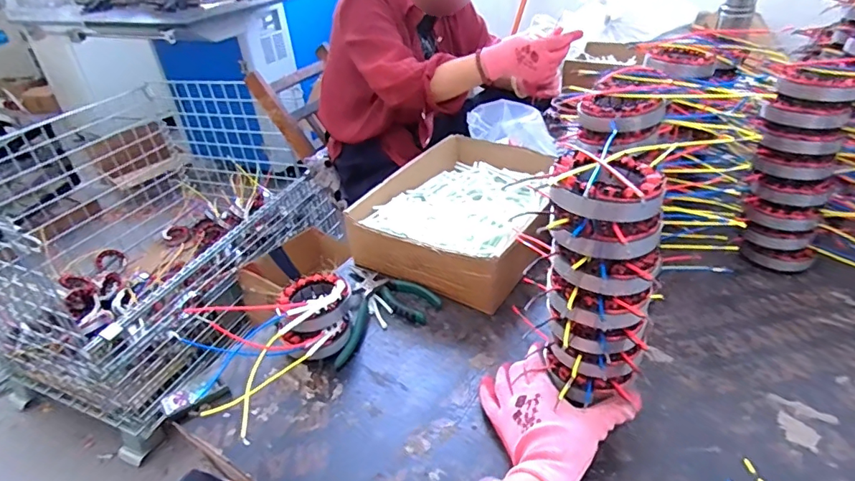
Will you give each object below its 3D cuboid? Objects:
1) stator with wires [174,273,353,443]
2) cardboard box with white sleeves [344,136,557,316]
[{"bbox_3d":[-0.174,0.111,0.573,0.197,0.087,0.195,-4,34,3],"label":"stator with wires"},{"bbox_3d":[0.065,-0.052,0.776,0.237,0.087,0.336,15,39,28],"label":"cardboard box with white sleeves"}]

